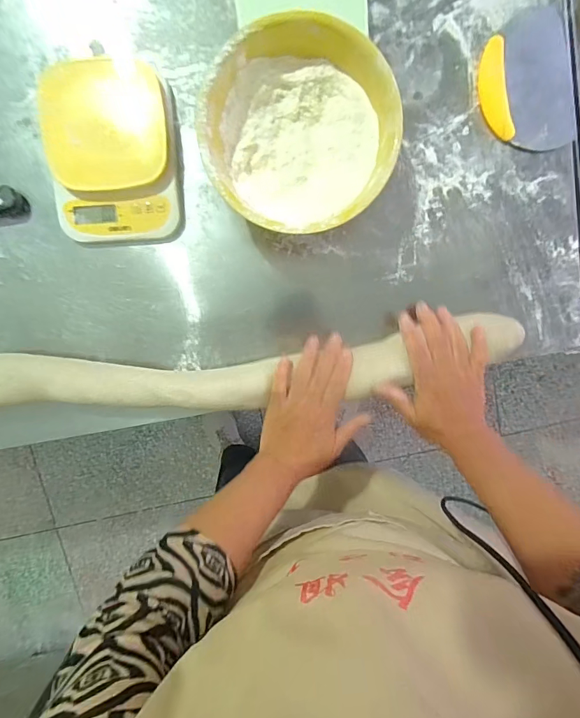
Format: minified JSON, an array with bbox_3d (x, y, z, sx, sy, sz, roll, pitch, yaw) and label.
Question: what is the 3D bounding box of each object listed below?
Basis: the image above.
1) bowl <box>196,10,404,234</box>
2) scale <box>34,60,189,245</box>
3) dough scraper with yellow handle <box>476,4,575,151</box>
[{"bbox_3d":[0.009,-0.244,0.452,0.195,0.094,0.202,0,98,-1],"label":"bowl"},{"bbox_3d":[-0.211,-0.243,0.478,0.148,0.031,0.197,-2,98,0],"label":"scale"},{"bbox_3d":[0.289,-0.338,0.486,0.113,0.007,0.156,-9,98,1],"label":"dough scraper with yellow handle"}]

